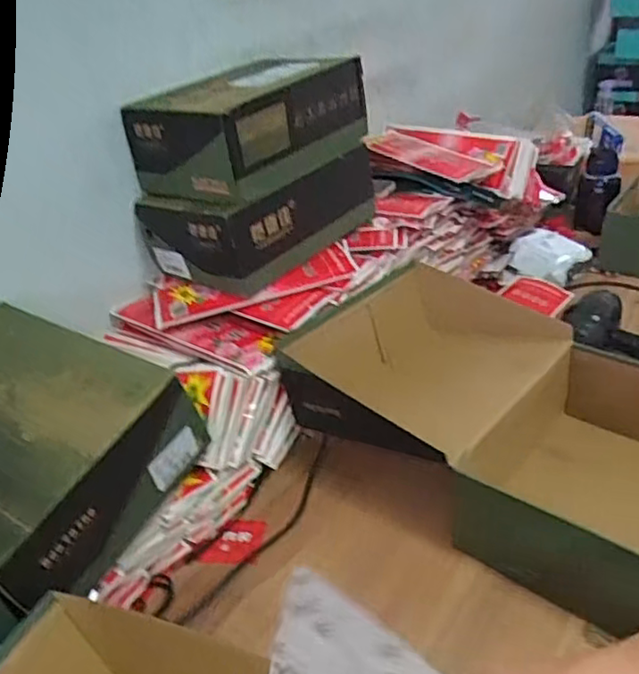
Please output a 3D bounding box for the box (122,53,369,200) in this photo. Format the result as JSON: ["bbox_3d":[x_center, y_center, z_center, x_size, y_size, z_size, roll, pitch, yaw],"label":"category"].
[{"bbox_3d":[-0.106,-0.323,0.973,0.209,0.133,0.303,20,40,35],"label":"box"}]

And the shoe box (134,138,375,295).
[{"bbox_3d":[-0.090,-0.206,1.023,0.205,0.126,0.325,20,40,35],"label":"shoe box"}]

